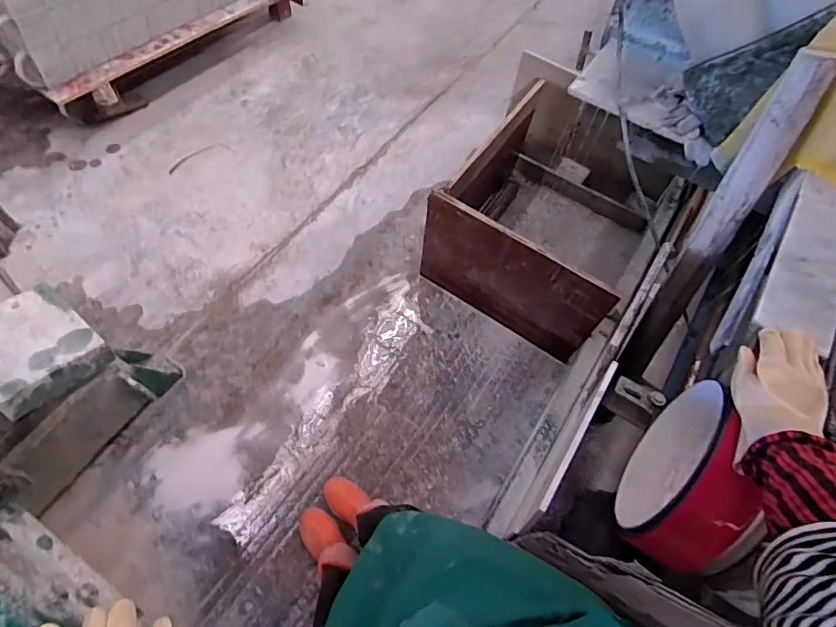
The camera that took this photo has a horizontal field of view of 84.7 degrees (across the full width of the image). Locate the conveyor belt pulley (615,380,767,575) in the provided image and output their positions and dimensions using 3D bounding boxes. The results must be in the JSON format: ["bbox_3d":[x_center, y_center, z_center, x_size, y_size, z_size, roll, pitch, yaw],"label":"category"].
[{"bbox_3d":[0.409,0.241,0.693,0.095,0.278,0.266,29,62,12],"label":"conveyor belt pulley"}]

